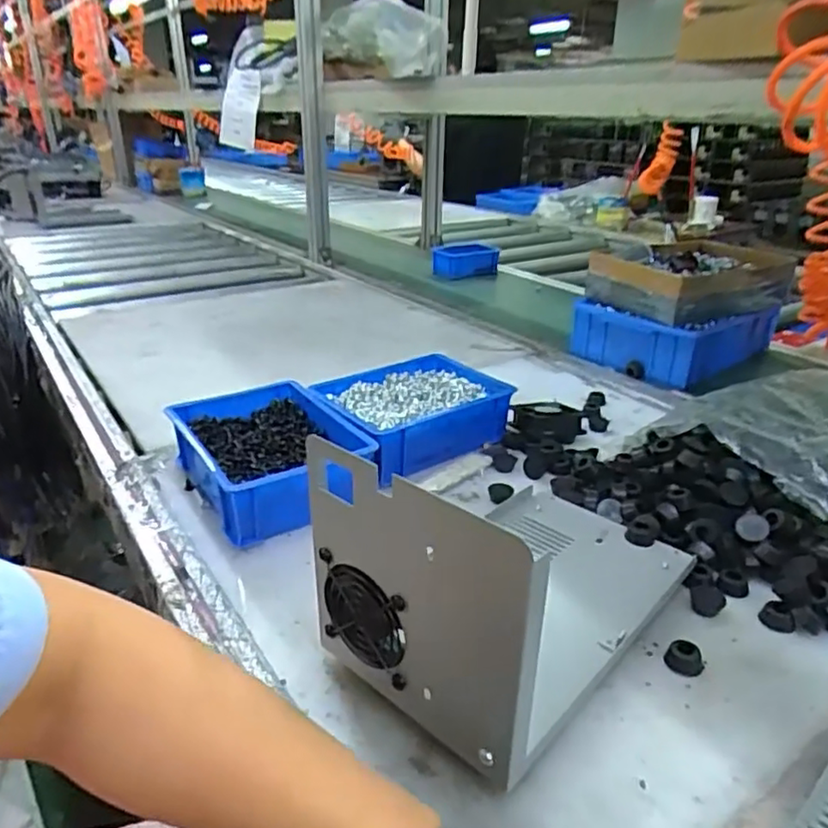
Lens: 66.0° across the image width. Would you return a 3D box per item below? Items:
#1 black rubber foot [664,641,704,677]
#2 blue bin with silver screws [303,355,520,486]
[{"bbox_3d":[0.186,0.167,0.436,0.021,0.015,0.021,1,24,-1],"label":"black rubber foot"},{"bbox_3d":[0.001,-0.004,0.736,0.197,0.059,0.152,-18,31,-33],"label":"blue bin with silver screws"}]

